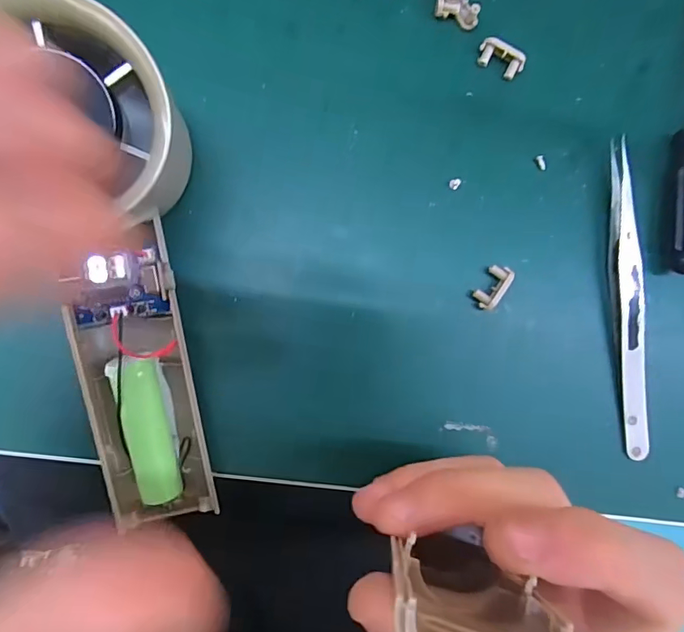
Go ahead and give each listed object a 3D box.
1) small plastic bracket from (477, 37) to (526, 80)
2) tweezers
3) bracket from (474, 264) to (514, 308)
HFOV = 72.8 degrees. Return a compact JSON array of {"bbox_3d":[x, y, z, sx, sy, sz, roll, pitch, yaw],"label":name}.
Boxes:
[{"bbox_3d":[0.065,-0.105,0.190,0.020,0.007,0.009,24,85,-7],"label":"small plastic bracket"},{"bbox_3d":[0.119,-0.006,0.194,0.011,0.010,0.130,-6,89,-8],"label":"tweezers"},{"bbox_3d":[0.061,-0.012,0.188,0.009,0.008,0.019,34,86,-7],"label":"bracket"}]

